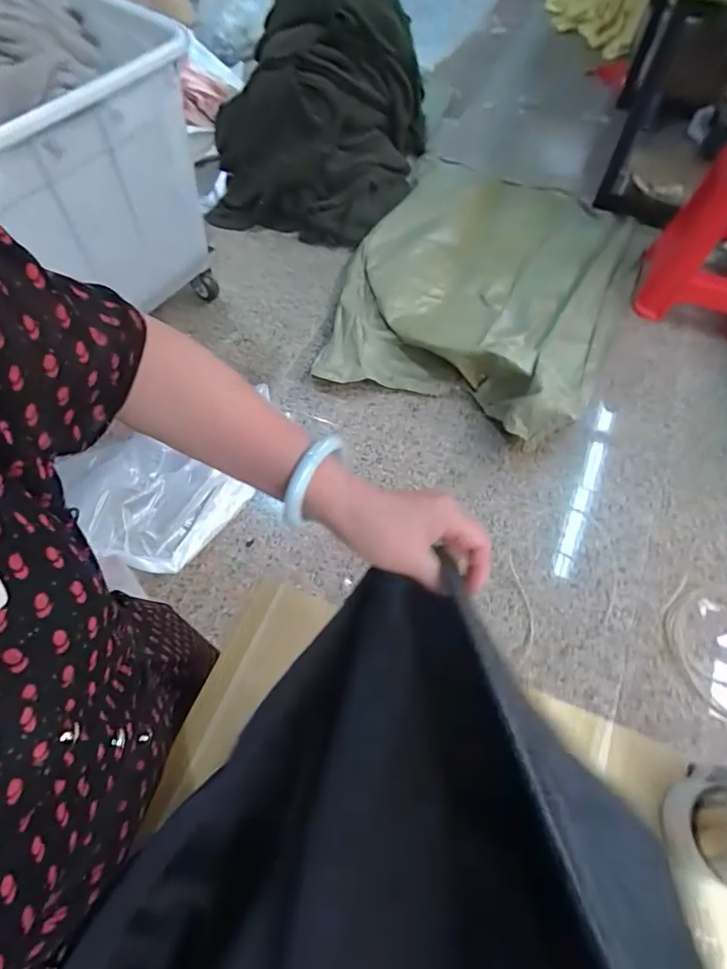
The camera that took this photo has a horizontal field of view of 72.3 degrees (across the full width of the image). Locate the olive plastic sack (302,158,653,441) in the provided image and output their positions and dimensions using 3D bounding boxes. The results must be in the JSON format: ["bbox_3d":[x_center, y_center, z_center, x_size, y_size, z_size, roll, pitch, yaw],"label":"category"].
[{"bbox_3d":[0.447,-0.780,1.765,0.963,0.216,1.300,24,64,12],"label":"olive plastic sack"}]

